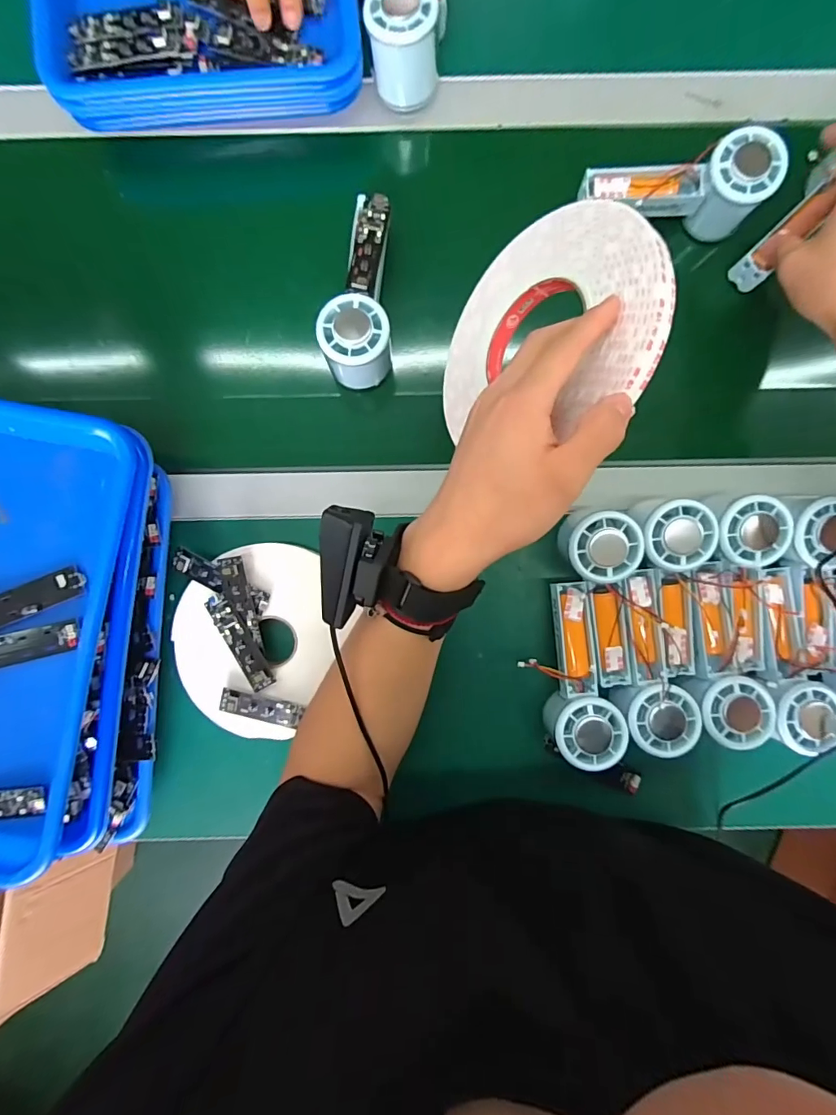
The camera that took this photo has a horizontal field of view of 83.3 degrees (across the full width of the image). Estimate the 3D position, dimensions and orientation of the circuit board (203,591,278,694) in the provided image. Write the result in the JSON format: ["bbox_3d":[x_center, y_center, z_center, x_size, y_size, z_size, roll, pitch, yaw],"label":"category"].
[{"bbox_3d":[-0.156,0.074,0.412,0.024,0.008,0.090,-27,94,0],"label":"circuit board"}]

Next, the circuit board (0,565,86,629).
[{"bbox_3d":[-0.294,0.033,0.346,0.091,0.012,0.024,-26,94,-13],"label":"circuit board"}]

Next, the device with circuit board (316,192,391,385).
[{"bbox_3d":[-0.052,-0.229,0.403,0.056,0.068,0.145,-1,92,0],"label":"device with circuit board"}]

